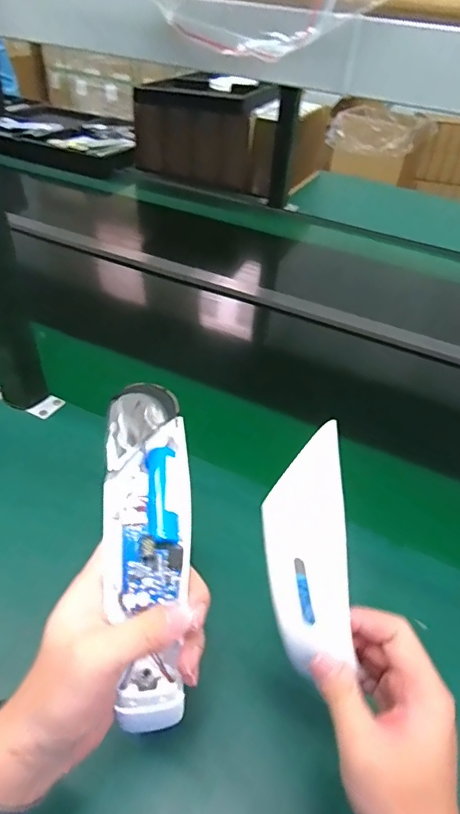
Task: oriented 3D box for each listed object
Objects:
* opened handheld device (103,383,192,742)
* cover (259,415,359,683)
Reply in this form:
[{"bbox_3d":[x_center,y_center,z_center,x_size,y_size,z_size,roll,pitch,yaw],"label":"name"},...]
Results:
[{"bbox_3d":[-0.051,0.080,0.309,0.053,0.038,0.213,-2,68,-7],"label":"opened handheld device"},{"bbox_3d":[0.047,0.084,0.301,0.049,0.018,0.141,2,84,-3],"label":"cover"}]

